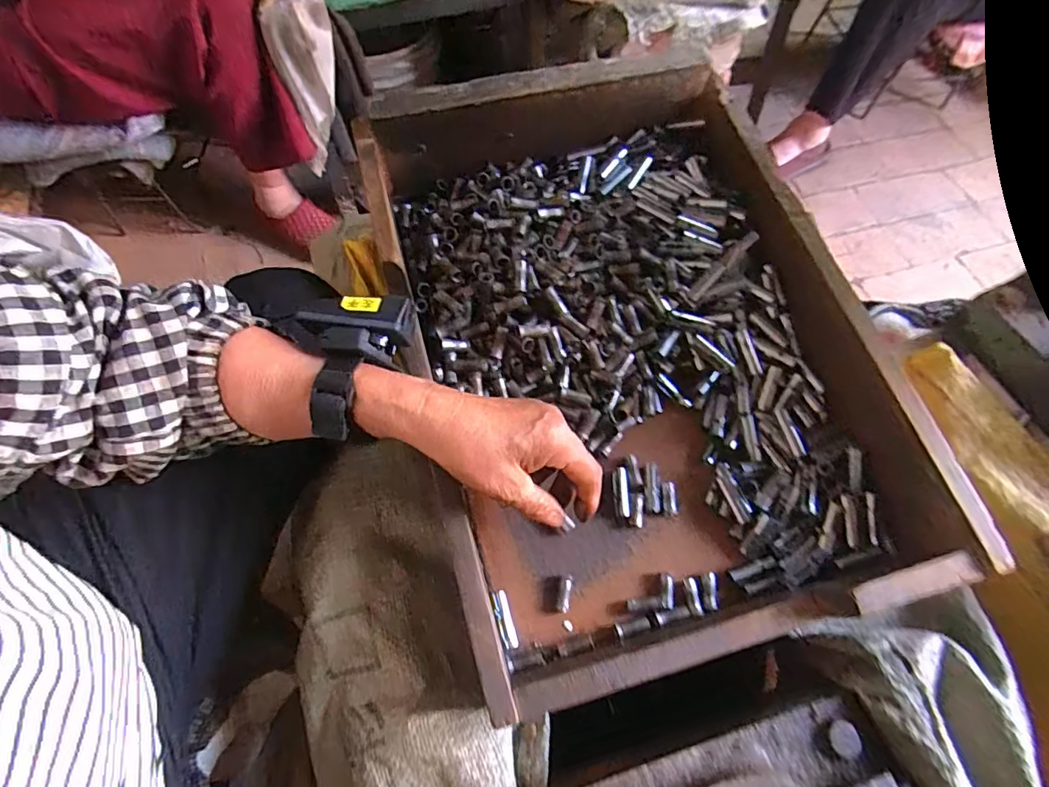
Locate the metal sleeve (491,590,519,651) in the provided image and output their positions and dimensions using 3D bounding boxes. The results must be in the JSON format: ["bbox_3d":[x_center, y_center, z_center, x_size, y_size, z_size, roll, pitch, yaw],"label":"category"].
[{"bbox_3d":[-0.015,0.164,0.364,0.011,0.011,0.039,-13,66,-9],"label":"metal sleeve"}]

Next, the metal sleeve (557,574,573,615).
[{"bbox_3d":[0.030,0.148,0.372,0.009,0.011,0.026,10,65,2],"label":"metal sleeve"}]

